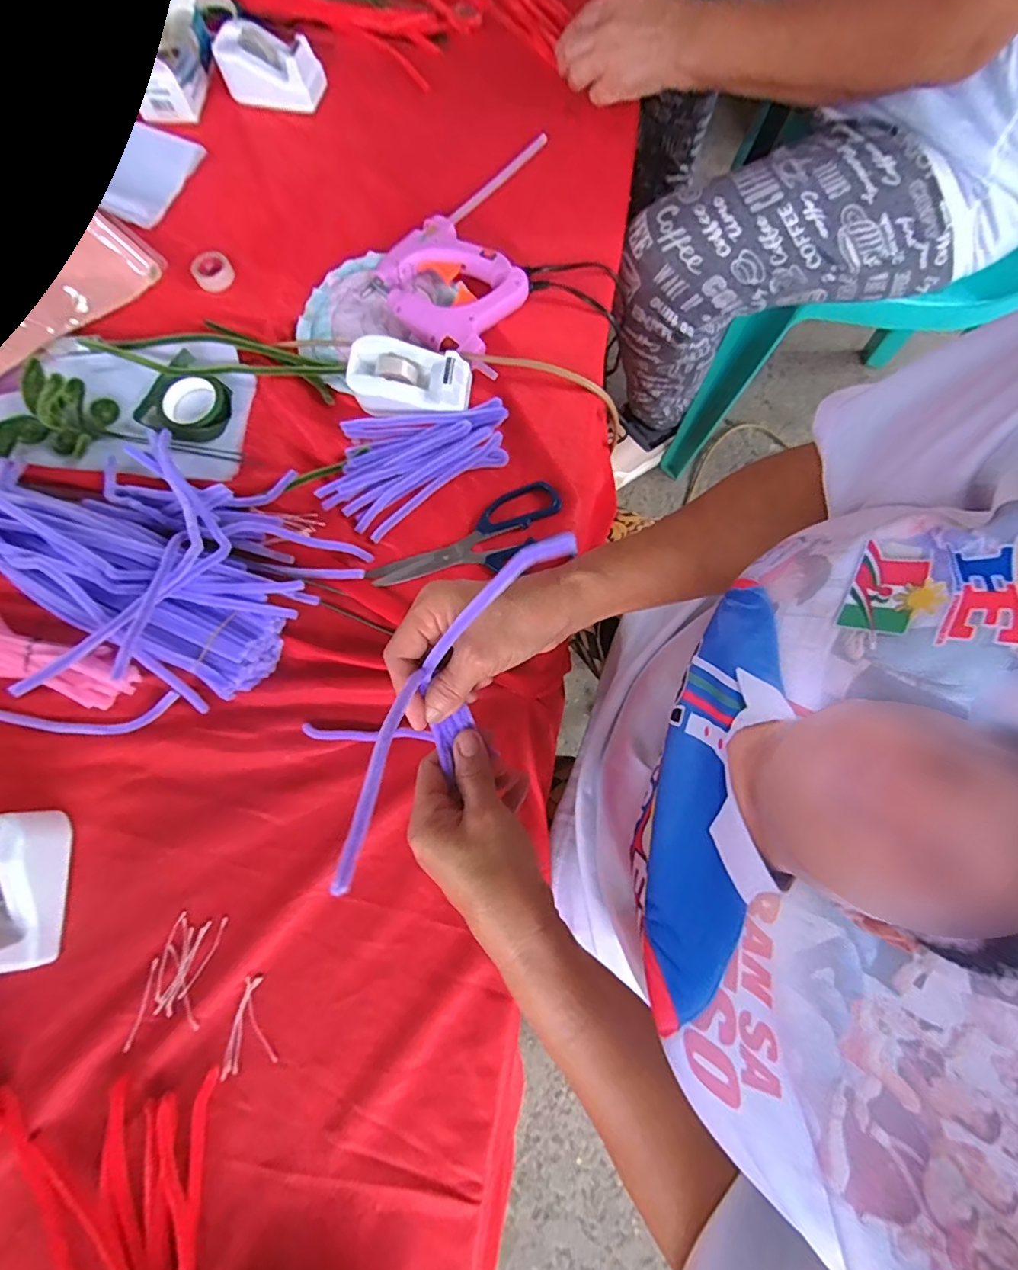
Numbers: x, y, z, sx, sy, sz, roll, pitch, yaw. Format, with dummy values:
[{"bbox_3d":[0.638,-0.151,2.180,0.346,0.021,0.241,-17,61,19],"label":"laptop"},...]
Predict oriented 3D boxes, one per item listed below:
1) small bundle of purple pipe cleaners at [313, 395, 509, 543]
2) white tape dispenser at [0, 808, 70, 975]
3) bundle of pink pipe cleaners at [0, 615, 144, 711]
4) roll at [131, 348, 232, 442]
[{"bbox_3d":[-0.084,-0.161,0.461,0.166,0.018,0.098,-33,77,-8],"label":"small bundle of purple pipe cleaners"},{"bbox_3d":[-0.331,0.170,0.360,0.052,0.043,0.098,-12,75,-3],"label":"white tape dispenser"},{"bbox_3d":[-0.367,0.017,0.410,0.163,0.030,0.045,16,75,5],"label":"bundle of pink pipe cleaners"},{"bbox_3d":[-0.285,-0.205,0.472,0.076,0.019,0.070,0,74,1],"label":"roll"}]

